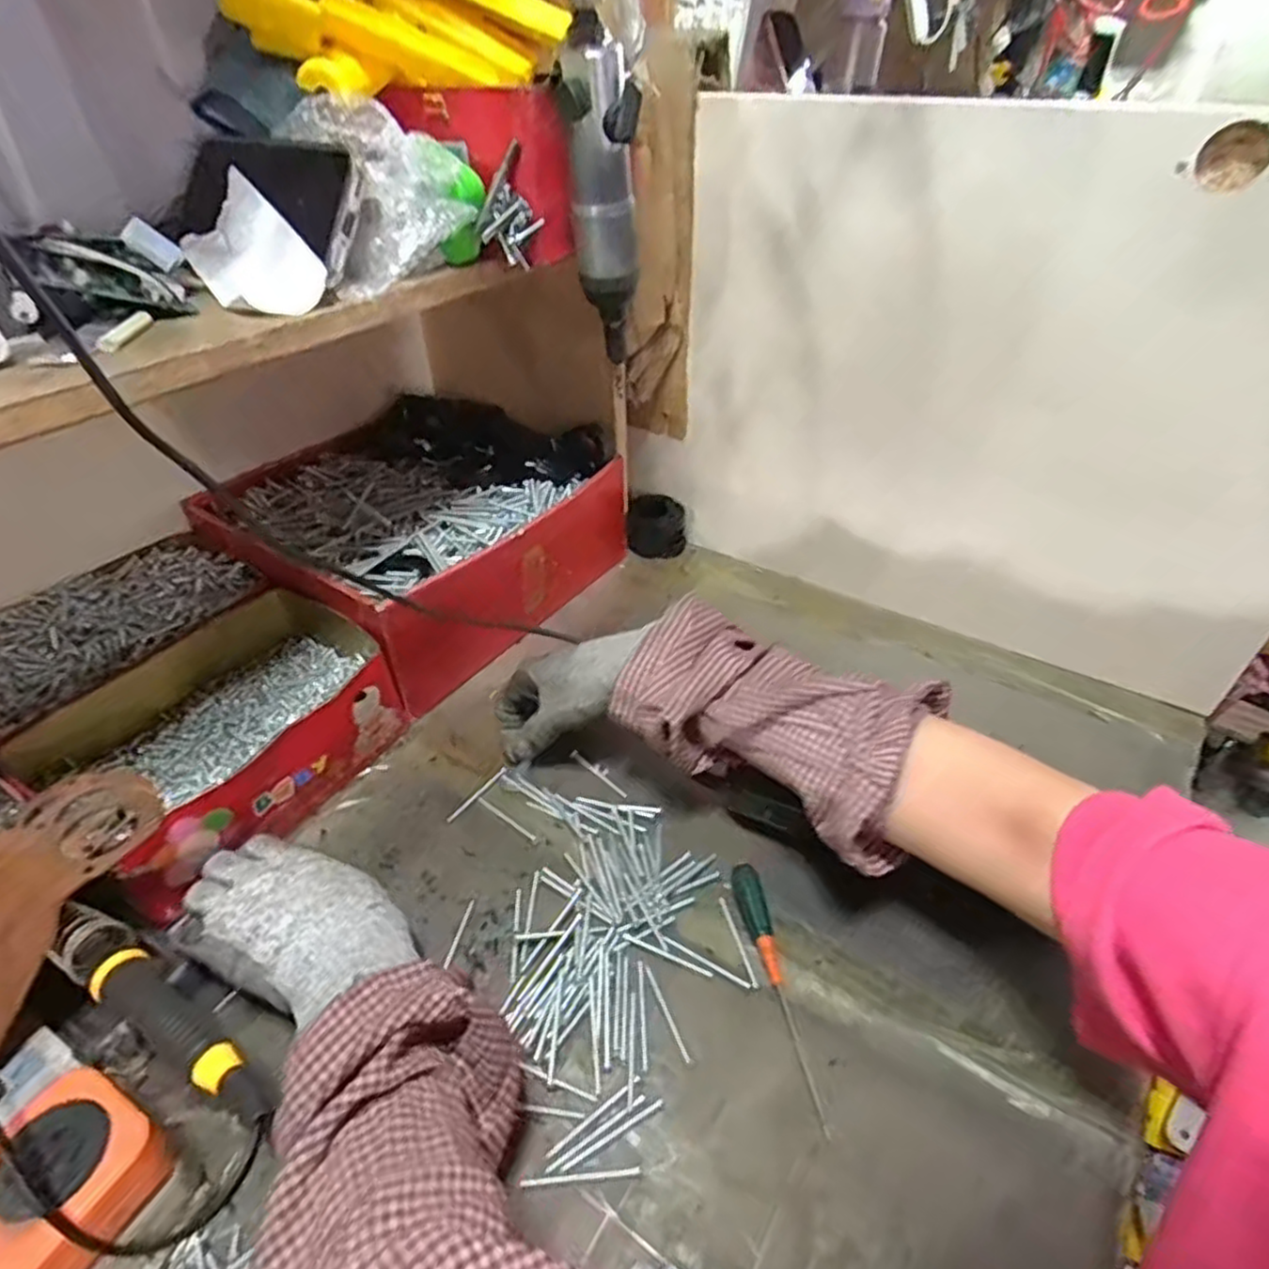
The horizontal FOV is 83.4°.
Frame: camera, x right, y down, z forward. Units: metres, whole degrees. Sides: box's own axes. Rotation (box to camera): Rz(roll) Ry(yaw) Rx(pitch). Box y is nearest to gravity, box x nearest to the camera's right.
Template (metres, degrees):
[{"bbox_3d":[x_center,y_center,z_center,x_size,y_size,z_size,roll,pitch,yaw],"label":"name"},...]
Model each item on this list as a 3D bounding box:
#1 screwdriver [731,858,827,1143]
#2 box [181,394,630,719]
[{"bbox_3d":[0.080,0.196,0.406,0.017,0.016,0.144,-6,41,-7],"label":"screwdriver"},{"bbox_3d":[-0.193,-0.096,0.671,0.298,0.124,0.304,20,45,22],"label":"box"}]

